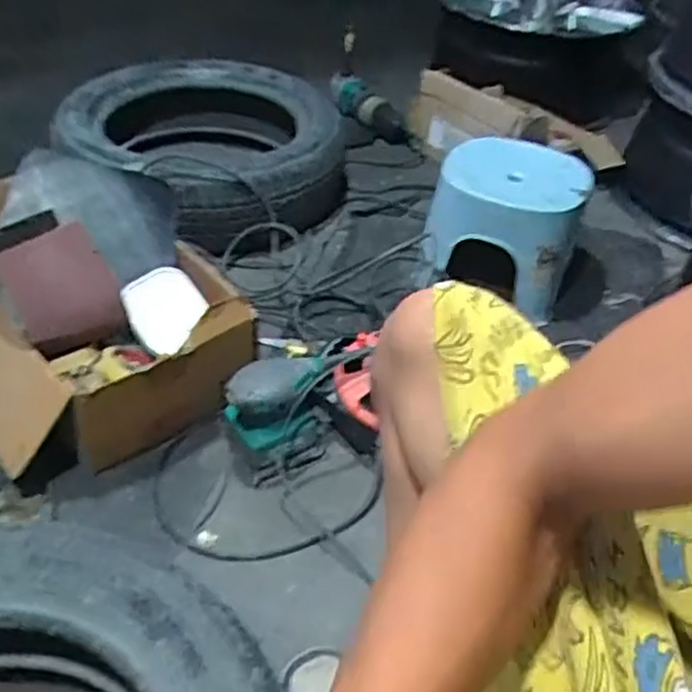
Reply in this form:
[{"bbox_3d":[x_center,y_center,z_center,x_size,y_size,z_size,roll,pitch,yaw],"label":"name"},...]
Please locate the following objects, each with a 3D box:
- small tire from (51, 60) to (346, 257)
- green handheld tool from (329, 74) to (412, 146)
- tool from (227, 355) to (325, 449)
[{"bbox_3d":[-0.255,-0.368,1.327,0.493,0.173,0.474,4,40,-2],"label":"small tire"},{"bbox_3d":[0.050,-0.501,1.564,0.200,0.062,0.060,37,44,-4],"label":"green handheld tool"},{"bbox_3d":[-0.086,0.081,0.902,0.121,0.122,0.074,-10,43,-18],"label":"tool"}]

